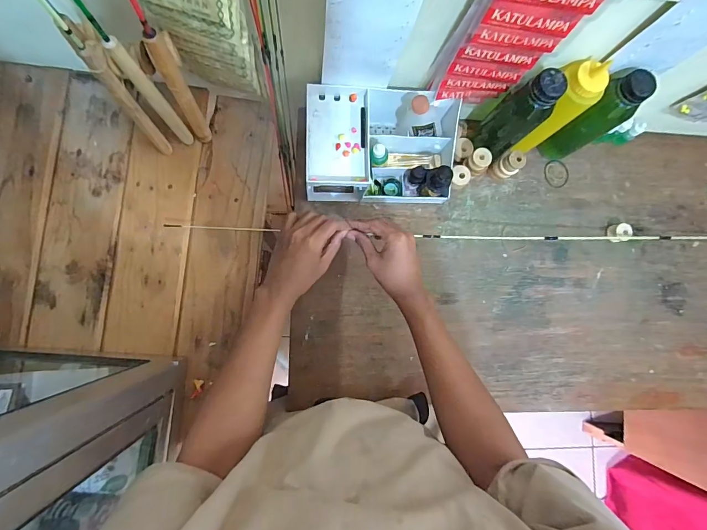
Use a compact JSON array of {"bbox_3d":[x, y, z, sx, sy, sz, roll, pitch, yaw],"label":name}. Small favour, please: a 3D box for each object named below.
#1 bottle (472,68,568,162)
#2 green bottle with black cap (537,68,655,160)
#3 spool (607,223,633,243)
[{"bbox_3d":[0.238,-0.216,0.570,0.061,0.190,0.063,-42,90,-8],"label":"bottle"},{"bbox_3d":[0.360,-0.222,0.584,0.061,0.186,0.070,28,83,-3],"label":"green bottle with black cap"},{"bbox_3d":[0.465,-0.056,0.664,0.030,0.025,0.032,1,85,-6],"label":"spool"}]

